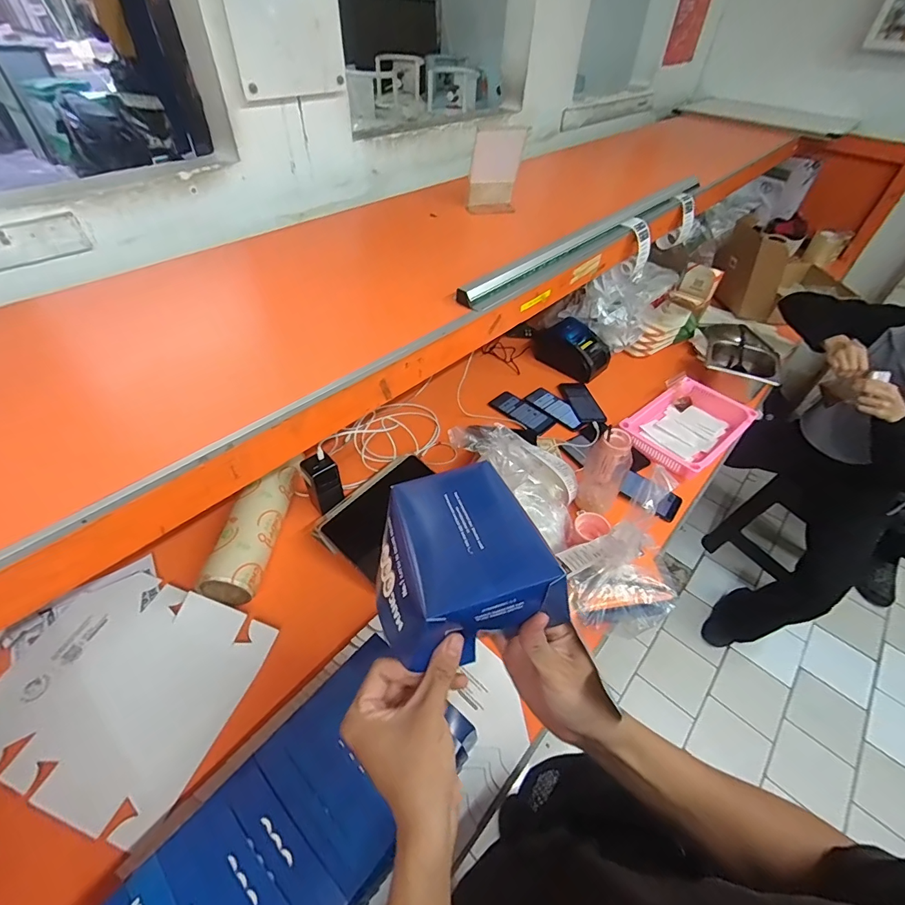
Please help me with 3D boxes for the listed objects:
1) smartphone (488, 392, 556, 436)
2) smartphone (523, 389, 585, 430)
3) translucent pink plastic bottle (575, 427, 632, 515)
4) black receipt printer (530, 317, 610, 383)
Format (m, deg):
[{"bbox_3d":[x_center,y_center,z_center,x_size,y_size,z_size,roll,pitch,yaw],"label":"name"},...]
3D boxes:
[{"bbox_3d":[0.177,-0.104,1.127,0.081,0.016,0.171,-32,50,-25],"label":"smartphone"},{"bbox_3d":[0.272,-0.118,1.129,0.072,0.010,0.161,-33,56,-29],"label":"smartphone"},{"bbox_3d":[0.290,0.047,0.848,0.076,0.192,0.062,25,50,20],"label":"translucent pink plastic bottle"},{"bbox_3d":[0.346,-0.313,1.248,0.139,0.107,0.198,-31,55,-28],"label":"black receipt printer"}]

